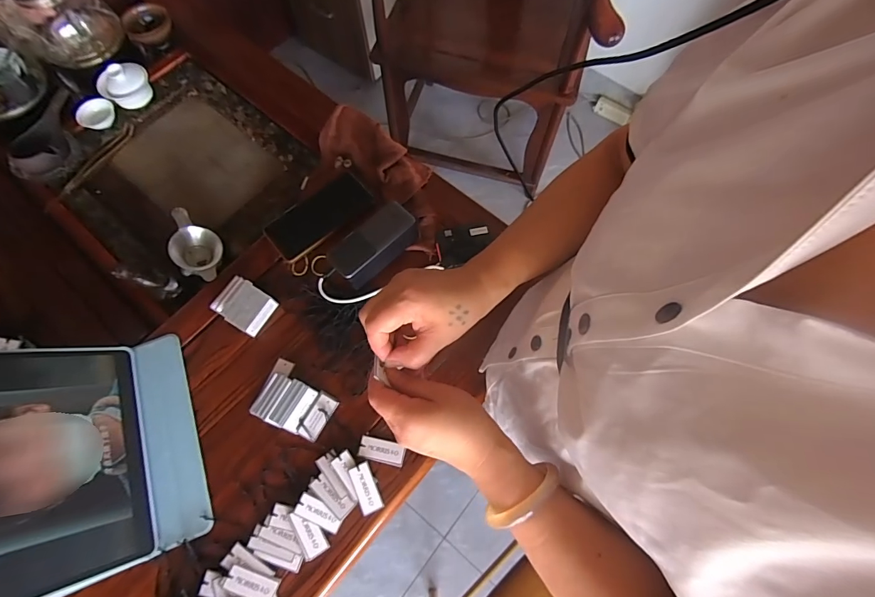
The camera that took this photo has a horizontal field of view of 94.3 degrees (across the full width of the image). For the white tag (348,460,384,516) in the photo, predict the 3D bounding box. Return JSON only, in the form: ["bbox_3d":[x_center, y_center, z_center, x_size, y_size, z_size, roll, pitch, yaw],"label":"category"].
[{"bbox_3d":[-0.089,0.235,0.503,0.027,0.007,0.057,-22,80,-14],"label":"white tag"}]

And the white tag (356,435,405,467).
[{"bbox_3d":[-0.072,0.195,0.520,0.057,0.004,0.028,11,70,4],"label":"white tag"}]

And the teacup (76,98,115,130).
[{"bbox_3d":[-0.647,-0.349,0.769,0.052,0.026,0.061,27,72,10],"label":"teacup"}]

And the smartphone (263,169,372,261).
[{"bbox_3d":[-0.188,-0.134,0.637,0.164,0.016,0.083,-37,74,-13],"label":"smartphone"}]

